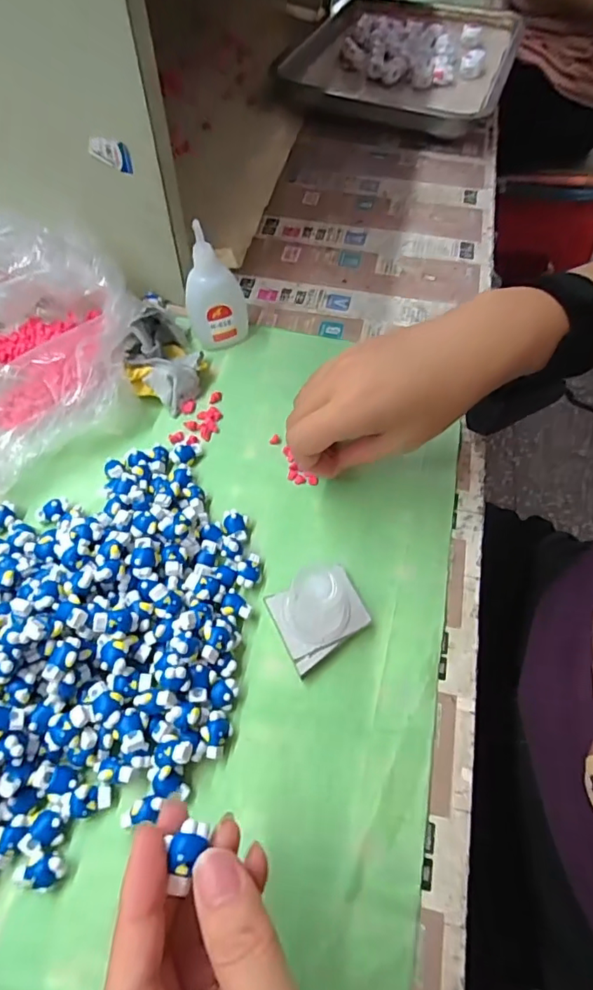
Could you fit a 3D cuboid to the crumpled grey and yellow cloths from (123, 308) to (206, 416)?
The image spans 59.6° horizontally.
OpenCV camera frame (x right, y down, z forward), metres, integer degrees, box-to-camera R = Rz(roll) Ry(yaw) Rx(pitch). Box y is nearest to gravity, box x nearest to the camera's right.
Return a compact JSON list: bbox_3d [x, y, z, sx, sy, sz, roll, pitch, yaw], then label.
[{"bbox_3d":[-0.104,-0.110,0.390,0.054,0.031,0.101,-20,62,-11],"label":"crumpled grey and yellow cloths"}]

